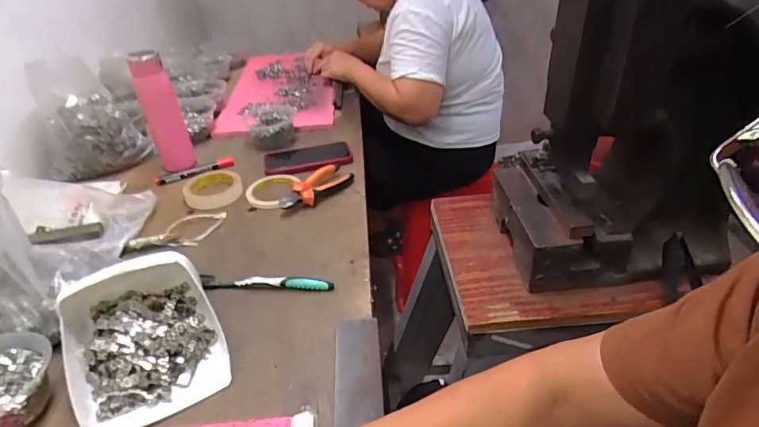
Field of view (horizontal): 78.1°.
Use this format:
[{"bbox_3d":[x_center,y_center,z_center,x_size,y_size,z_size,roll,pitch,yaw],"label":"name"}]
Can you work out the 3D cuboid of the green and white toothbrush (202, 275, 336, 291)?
[{"bbox_3d":[-0.149,0.090,0.617,0.175,0.017,0.015,-1,34,4],"label":"green and white toothbrush"}]

